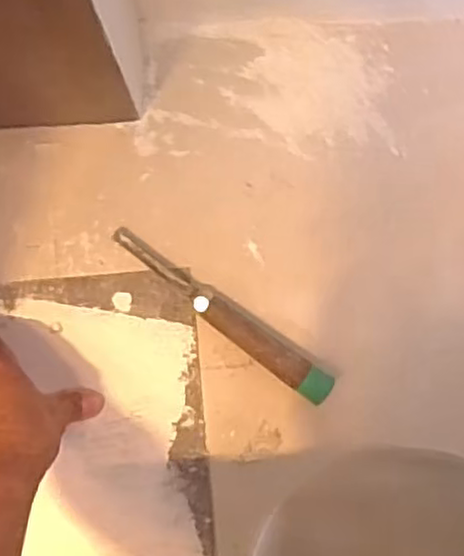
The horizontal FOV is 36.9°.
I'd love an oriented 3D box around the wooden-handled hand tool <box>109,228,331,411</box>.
[{"bbox_3d":[-0.007,0.027,0.533,0.198,0.023,0.027,37,90,-3],"label":"wooden-handled hand tool"}]

